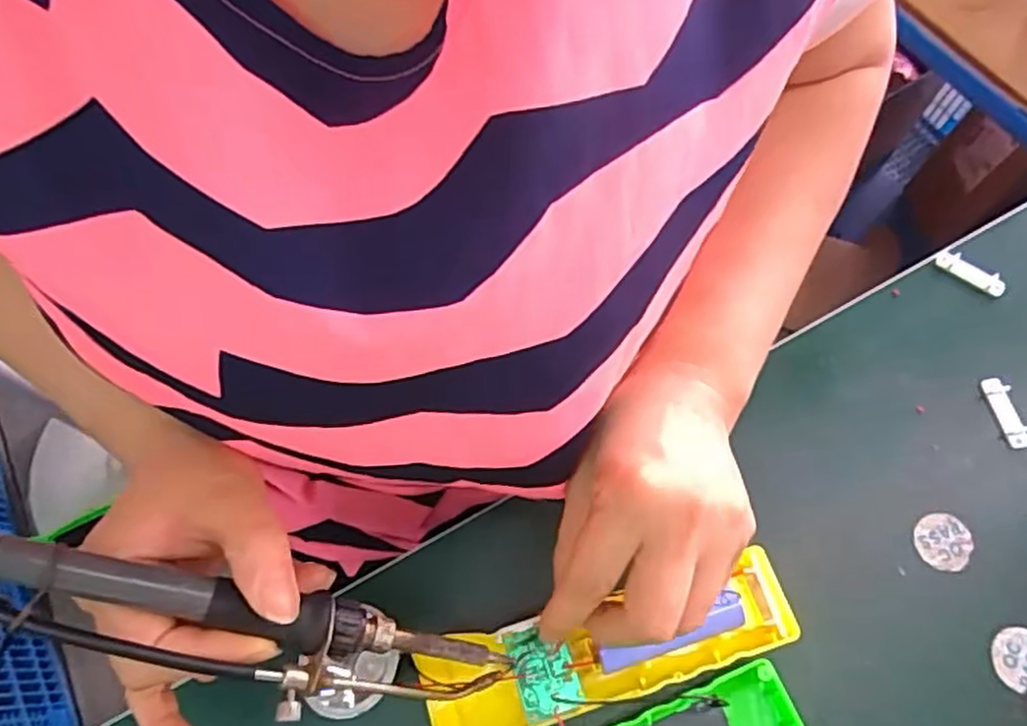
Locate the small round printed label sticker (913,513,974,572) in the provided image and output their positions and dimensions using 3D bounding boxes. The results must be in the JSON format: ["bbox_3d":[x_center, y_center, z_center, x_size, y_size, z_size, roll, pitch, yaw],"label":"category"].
[{"bbox_3d":[0.205,0.085,0.342,0.024,0.004,0.026,-5,67,13],"label":"small round printed label sticker"}]

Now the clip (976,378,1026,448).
[{"bbox_3d":[0.251,0.025,0.365,0.013,0.004,0.037,-7,67,-3],"label":"clip"}]

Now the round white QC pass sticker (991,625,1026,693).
[{"bbox_3d":[0.228,0.132,0.319,0.025,0.004,0.027,0,66,0],"label":"round white QC pass sticker"}]

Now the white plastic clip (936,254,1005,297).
[{"bbox_3d":[0.255,-0.051,0.399,0.037,0.006,0.011,42,73,16],"label":"white plastic clip"}]

